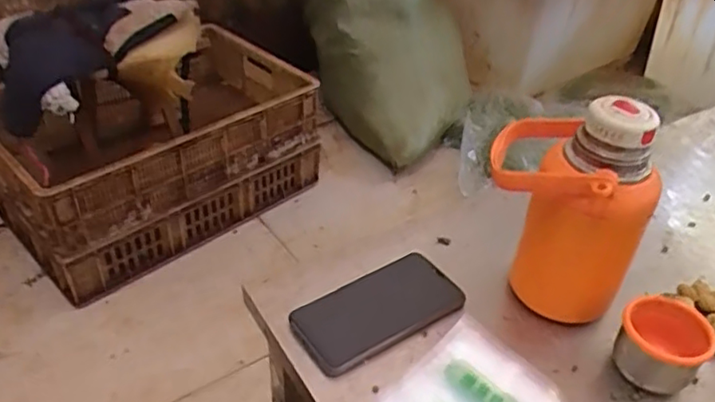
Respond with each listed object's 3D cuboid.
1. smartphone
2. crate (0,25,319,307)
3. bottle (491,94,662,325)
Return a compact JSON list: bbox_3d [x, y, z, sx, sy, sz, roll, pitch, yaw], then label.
[{"bbox_3d":[0.020,0.097,0.560,0.152,0.010,0.076,-20,43,-29],"label":"smartphone"},{"bbox_3d":[-0.433,-0.143,1.379,0.670,0.283,0.503,-29,48,-36],"label":"crate"},{"bbox_3d":[0.182,0.000,0.548,0.129,0.201,0.112,15,38,14],"label":"bottle"}]

